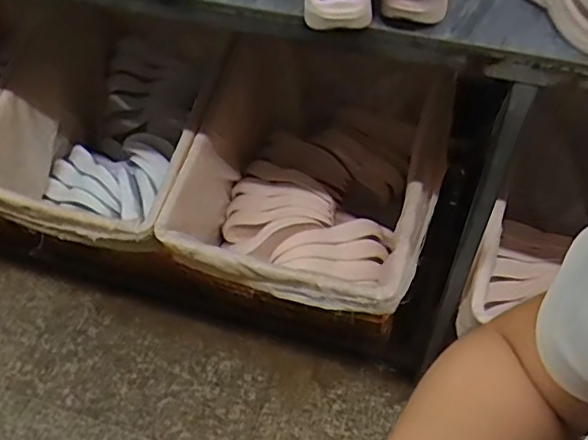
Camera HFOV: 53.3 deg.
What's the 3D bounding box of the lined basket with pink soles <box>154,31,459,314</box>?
[{"bbox_3d":[0.006,-0.035,1.263,0.549,0.325,0.562,10,51,9],"label":"lined basket with pink soles"}]

